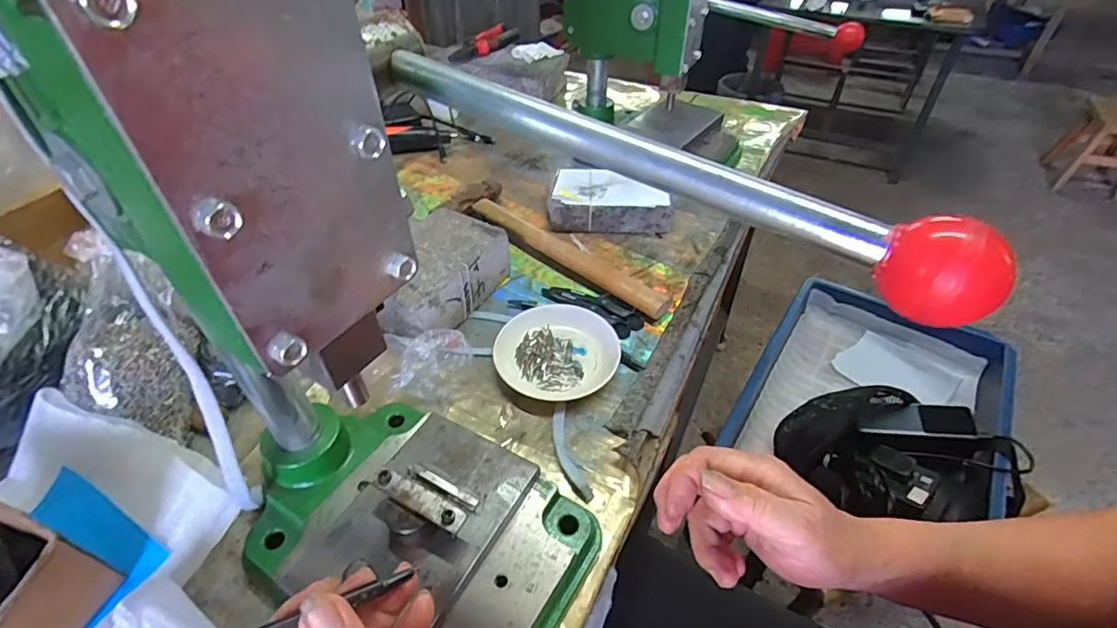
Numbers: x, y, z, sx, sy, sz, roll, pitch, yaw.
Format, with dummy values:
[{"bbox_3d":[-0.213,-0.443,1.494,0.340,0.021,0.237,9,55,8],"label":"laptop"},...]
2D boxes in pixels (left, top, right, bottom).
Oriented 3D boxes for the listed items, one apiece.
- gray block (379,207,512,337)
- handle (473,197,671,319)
[{"bbox_3d":[-0.132,-0.041,0.578,0.094,0.062,0.160,22,48,22],"label":"gray block"},{"bbox_3d":[0.009,-0.073,0.638,0.285,0.029,0.030,32,52,29],"label":"handle"}]

